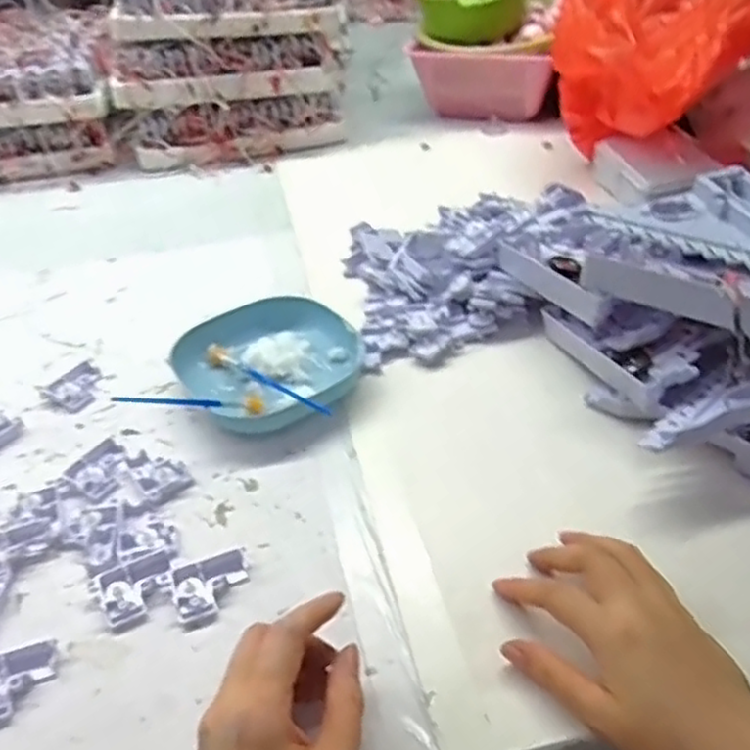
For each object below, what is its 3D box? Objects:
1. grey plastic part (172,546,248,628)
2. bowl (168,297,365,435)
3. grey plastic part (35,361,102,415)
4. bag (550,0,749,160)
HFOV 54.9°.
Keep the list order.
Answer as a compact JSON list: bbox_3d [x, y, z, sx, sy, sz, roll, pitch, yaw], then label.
[{"bbox_3d":[-0.098,0.127,0.438,0.045,0.012,0.035,-17,42,-15],"label":"grey plastic part"},{"bbox_3d":[-0.087,-0.012,0.596,0.135,0.030,0.136,-2,41,2],"label":"bowl"},{"bbox_3d":[-0.244,0.008,0.598,0.040,0.014,0.052,20,46,25],"label":"grey plastic part"},{"bbox_3d":[0.341,-0.399,0.794,0.240,0.209,0.321,15,43,23],"label":"bag"}]

